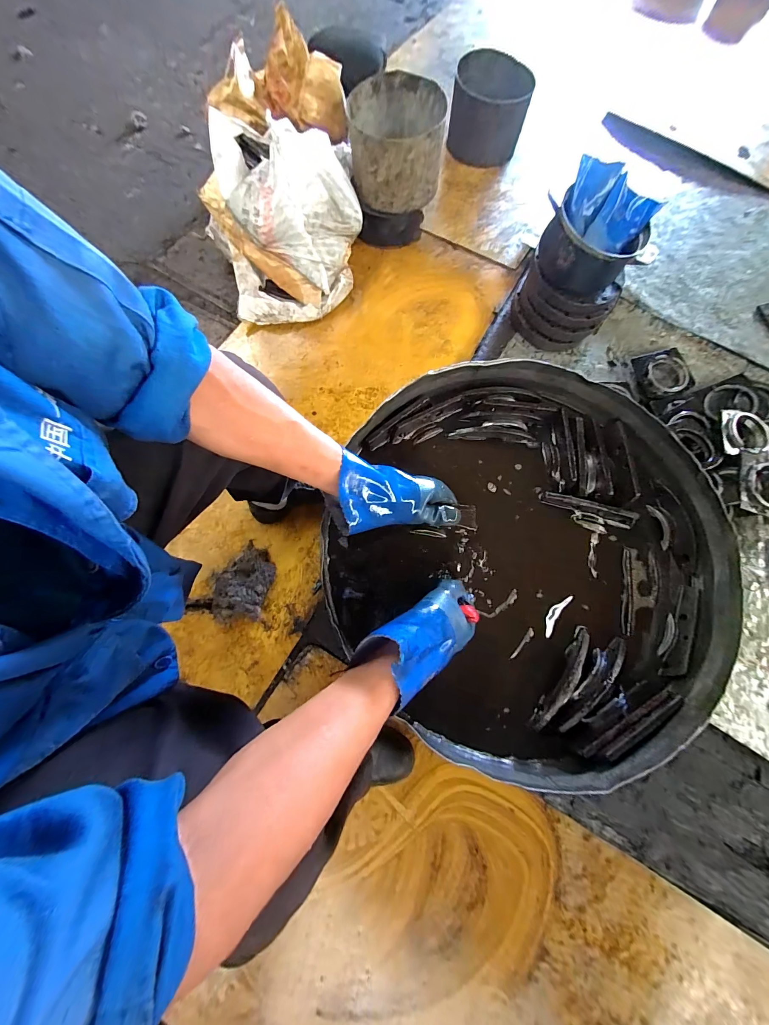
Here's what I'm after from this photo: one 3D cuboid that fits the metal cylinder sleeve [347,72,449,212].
[{"bbox_3d":[0.032,-1.111,1.028,0.273,0.184,0.270,3,74,-2],"label":"metal cylinder sleeve"}]

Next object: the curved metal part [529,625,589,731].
[{"bbox_3d":[0.245,0.227,0.461,0.018,0.041,0.154,35,75,8],"label":"curved metal part"}]

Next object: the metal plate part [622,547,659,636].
[{"bbox_3d":[0.385,0.119,0.506,0.051,0.010,0.128,10,73,0],"label":"metal plate part"}]

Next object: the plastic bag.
[{"bbox_3d":[-0.300,-0.915,1.002,0.443,0.370,0.553,-8,74,-5],"label":"plastic bag"}]

